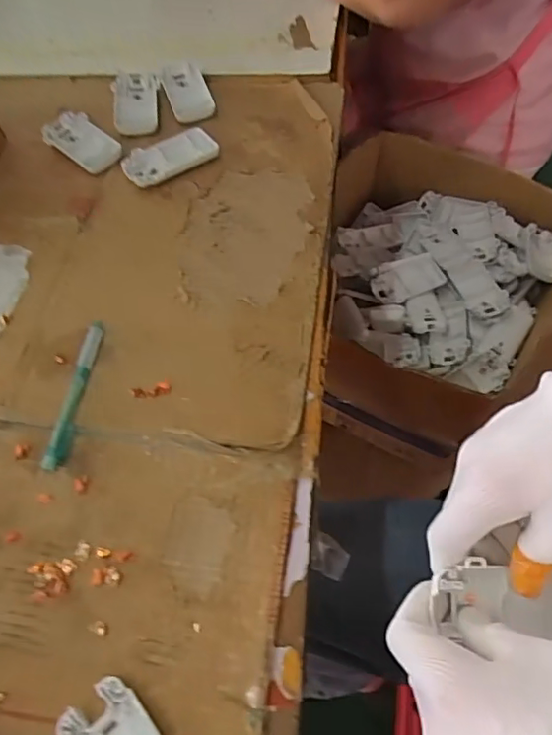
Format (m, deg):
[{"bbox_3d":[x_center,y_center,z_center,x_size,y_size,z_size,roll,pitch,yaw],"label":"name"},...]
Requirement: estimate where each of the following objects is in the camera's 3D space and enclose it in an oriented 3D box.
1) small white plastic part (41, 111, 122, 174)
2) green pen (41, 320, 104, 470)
[{"bbox_3d":[-0.209,-0.243,0.592,0.100,0.016,0.048,39,70,23],"label":"small white plastic part"},{"bbox_3d":[-0.157,0.019,0.433,0.015,0.007,0.127,4,61,6],"label":"green pen"}]

